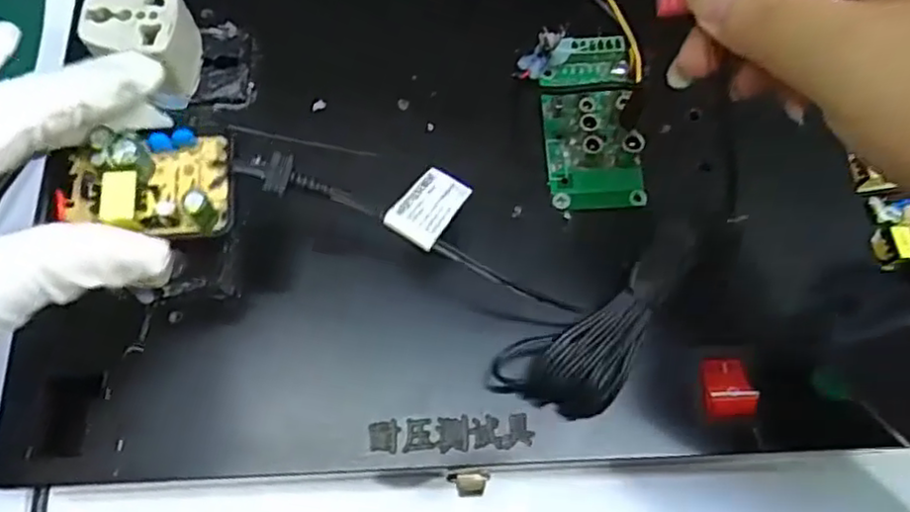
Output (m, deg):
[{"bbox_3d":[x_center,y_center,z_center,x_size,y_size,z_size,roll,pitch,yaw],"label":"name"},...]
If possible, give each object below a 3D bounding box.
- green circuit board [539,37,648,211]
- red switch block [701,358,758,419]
[{"bbox_3d":[0.059,-0.058,0.286,0.040,0.017,0.074,-3,69,-4],"label":"green circuit board"},{"bbox_3d":[0.104,0.049,0.253,0.017,0.013,0.022,-6,70,-5],"label":"red switch block"}]

